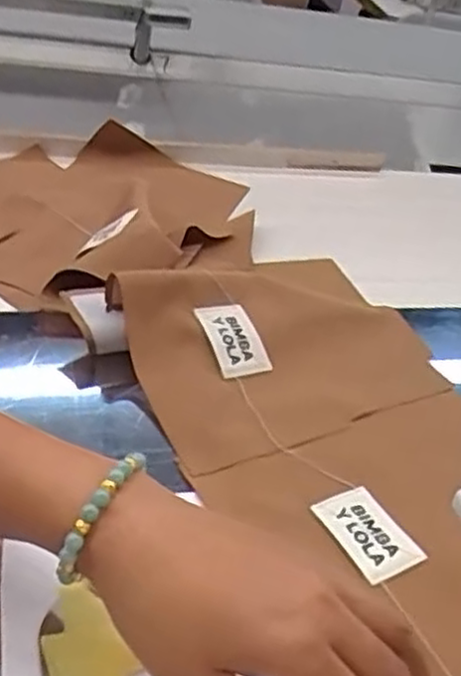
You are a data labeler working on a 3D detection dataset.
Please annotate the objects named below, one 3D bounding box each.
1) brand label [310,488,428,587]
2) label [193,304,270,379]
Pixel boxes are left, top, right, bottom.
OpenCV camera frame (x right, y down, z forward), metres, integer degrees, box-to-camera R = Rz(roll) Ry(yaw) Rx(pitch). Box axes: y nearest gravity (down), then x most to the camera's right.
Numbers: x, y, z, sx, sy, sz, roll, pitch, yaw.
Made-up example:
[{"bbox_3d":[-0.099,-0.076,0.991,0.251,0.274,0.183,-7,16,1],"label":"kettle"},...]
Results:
[{"bbox_3d":[0.079,0.110,0.425,0.035,0.004,0.057,-15,45,-31],"label":"brand label"},{"bbox_3d":[0.002,0.002,0.529,0.038,0.006,0.057,-15,66,-24],"label":"label"}]

